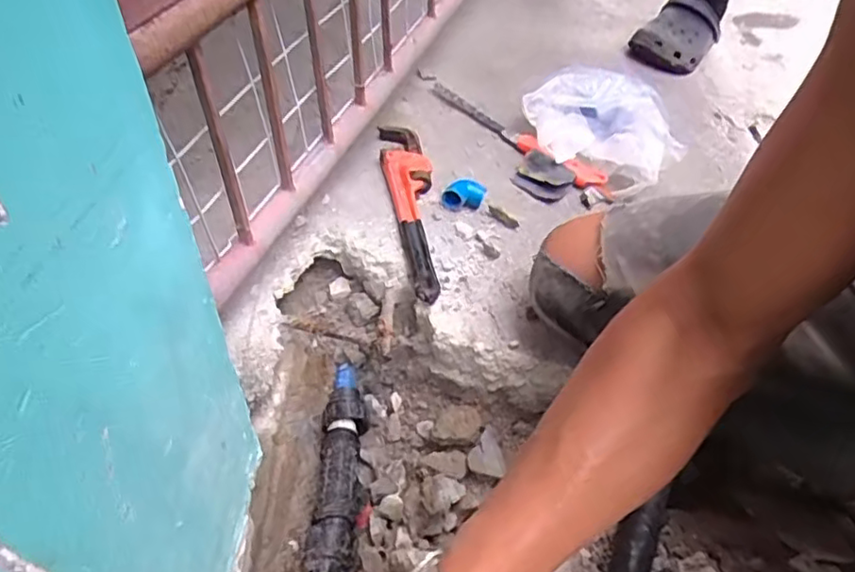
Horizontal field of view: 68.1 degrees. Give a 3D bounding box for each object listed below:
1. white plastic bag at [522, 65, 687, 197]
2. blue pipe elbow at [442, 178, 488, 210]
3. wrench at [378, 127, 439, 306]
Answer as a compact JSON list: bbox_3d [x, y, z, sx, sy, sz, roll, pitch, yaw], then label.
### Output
[{"bbox_3d":[0.228,-0.211,0.840,0.201,0.077,0.180,5,48,3],"label":"white plastic bag"},{"bbox_3d":[0.042,-0.108,0.736,0.055,0.033,0.025,-6,49,-7],"label":"blue pipe elbow"},{"bbox_3d":[-0.021,-0.091,0.704,0.054,0.036,0.266,-3,48,-4],"label":"wrench"}]

